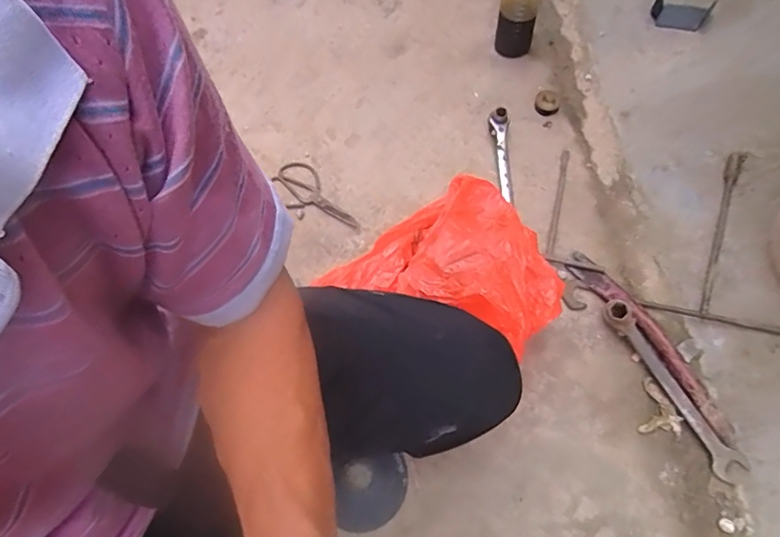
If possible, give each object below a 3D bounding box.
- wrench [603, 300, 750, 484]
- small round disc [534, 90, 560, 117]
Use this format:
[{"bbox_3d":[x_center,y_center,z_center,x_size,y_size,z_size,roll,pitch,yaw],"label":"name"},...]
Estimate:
[{"bbox_3d":[0.398,0.164,0.724,0.040,0.037,0.276,-25,64,-10],"label":"wrench"},{"bbox_3d":[0.306,-0.321,0.985,0.047,0.029,0.045,-1,63,2],"label":"small round disc"}]

